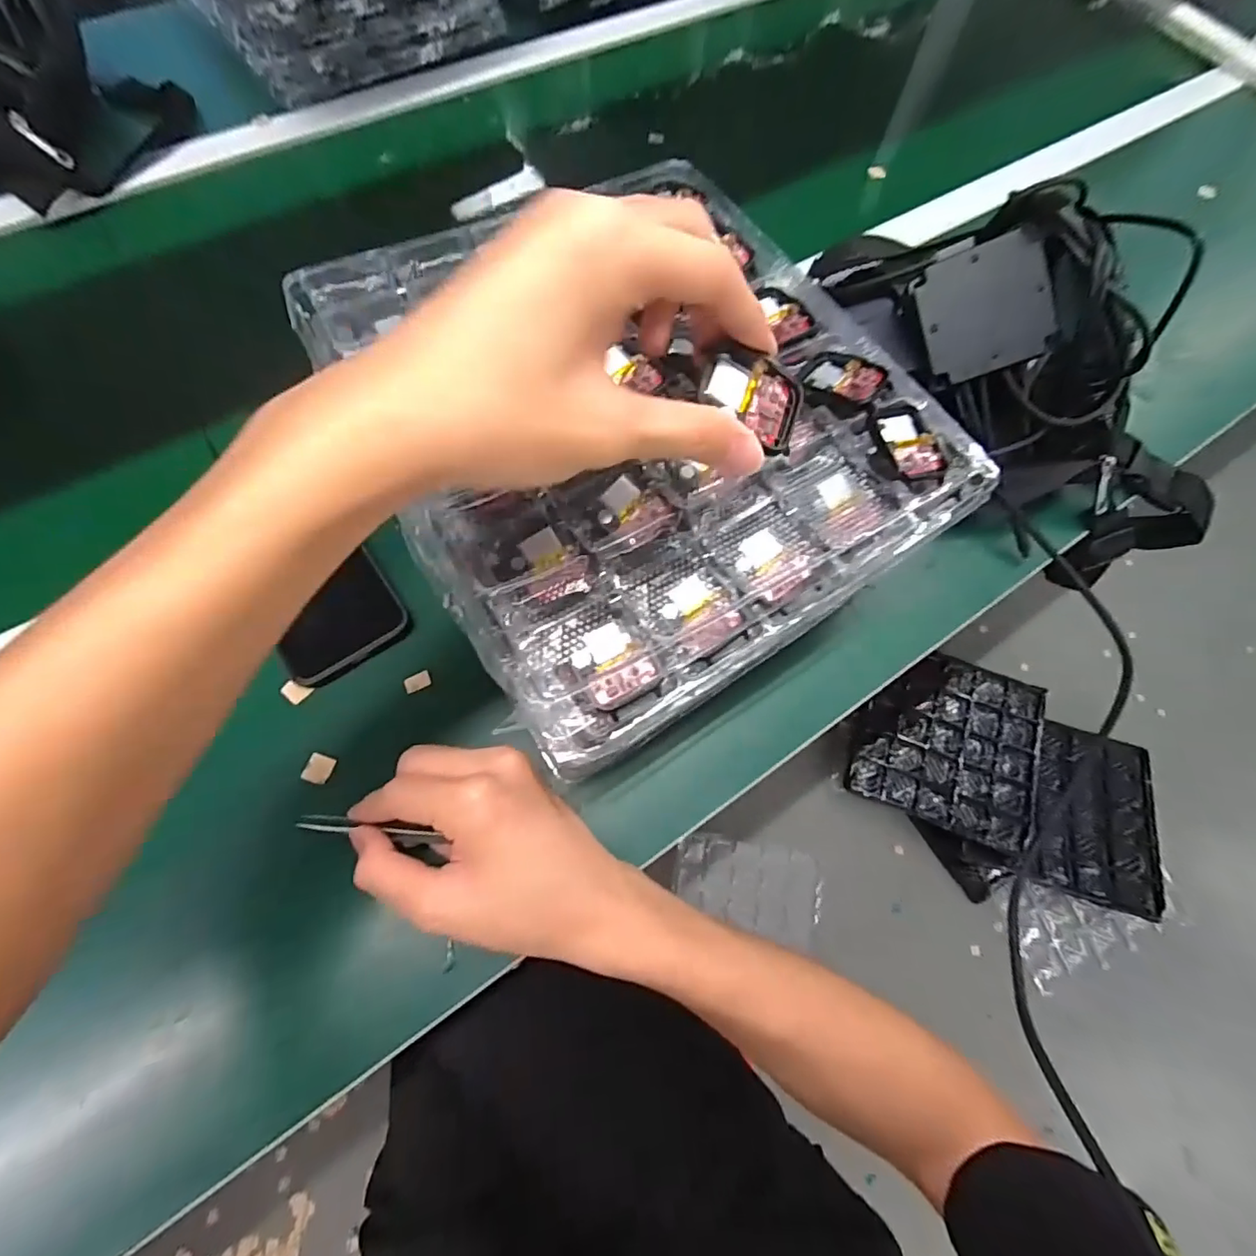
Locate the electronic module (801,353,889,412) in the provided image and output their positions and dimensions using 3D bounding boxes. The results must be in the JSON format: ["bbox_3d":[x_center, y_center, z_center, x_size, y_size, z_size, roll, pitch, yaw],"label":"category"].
[{"bbox_3d":[0.117,-0.134,0.299,0.040,0.008,0.039,35,71,12],"label":"electronic module"}]

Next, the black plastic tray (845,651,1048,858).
[{"bbox_3d":[0.601,0.204,1.043,0.307,0.053,0.336,24,69,8],"label":"black plastic tray"}]

